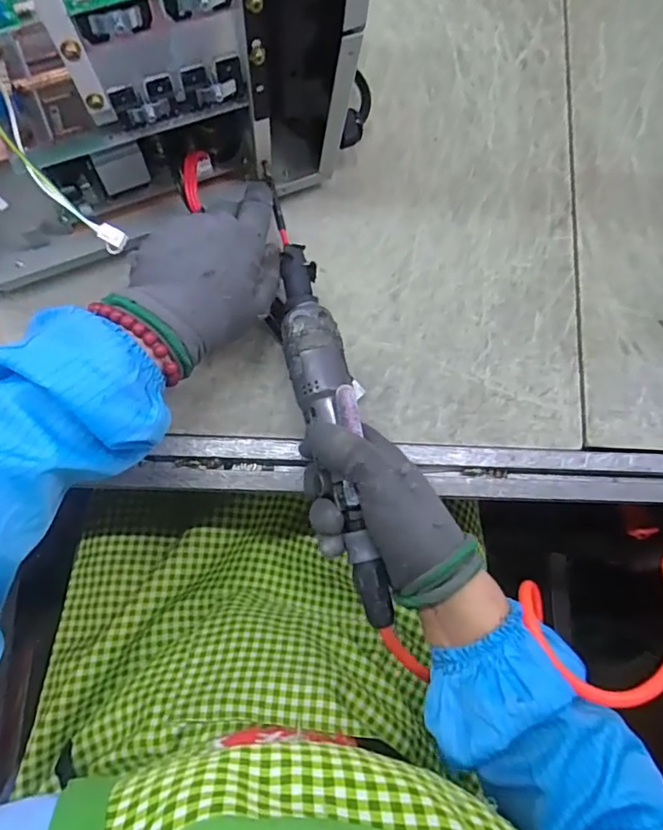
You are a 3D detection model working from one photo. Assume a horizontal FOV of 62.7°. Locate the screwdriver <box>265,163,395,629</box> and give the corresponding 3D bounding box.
[{"bbox_3d":[-0.002,-0.005,0.368,0.040,0.035,0.292,-13,79,-7],"label":"screwdriver"}]

